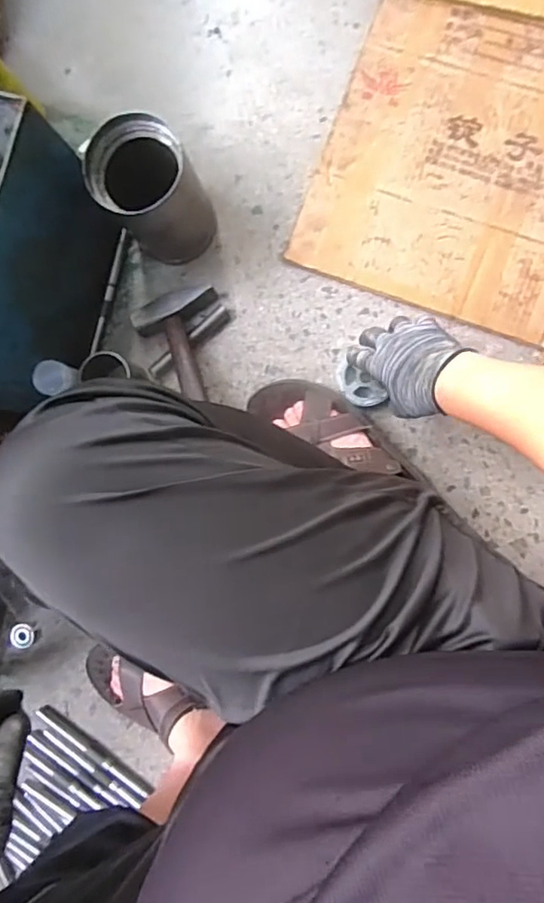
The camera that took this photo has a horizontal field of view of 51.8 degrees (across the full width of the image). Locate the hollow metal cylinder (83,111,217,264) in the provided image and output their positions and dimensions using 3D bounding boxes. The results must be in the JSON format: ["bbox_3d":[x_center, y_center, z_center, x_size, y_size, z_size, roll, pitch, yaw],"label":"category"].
[{"bbox_3d":[-0.147,-0.334,0.738,0.118,0.166,0.123,0,89,8],"label":"hollow metal cylinder"}]

